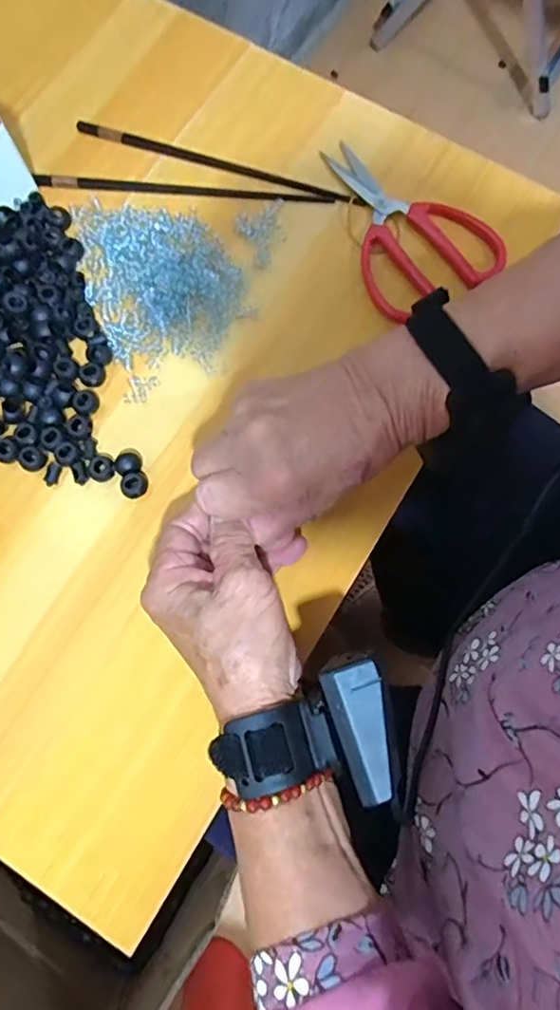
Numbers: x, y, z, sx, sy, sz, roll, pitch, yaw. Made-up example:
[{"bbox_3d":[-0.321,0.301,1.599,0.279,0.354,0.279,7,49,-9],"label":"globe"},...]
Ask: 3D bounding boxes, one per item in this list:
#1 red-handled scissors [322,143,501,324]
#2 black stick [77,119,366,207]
[{"bbox_3d":[0.091,-0.220,0.430,0.108,0.015,0.155,-27,78,-7],"label":"red-handled scissors"},{"bbox_3d":[-0.049,-0.272,0.447,0.238,0.005,0.013,20,77,5],"label":"black stick"}]

